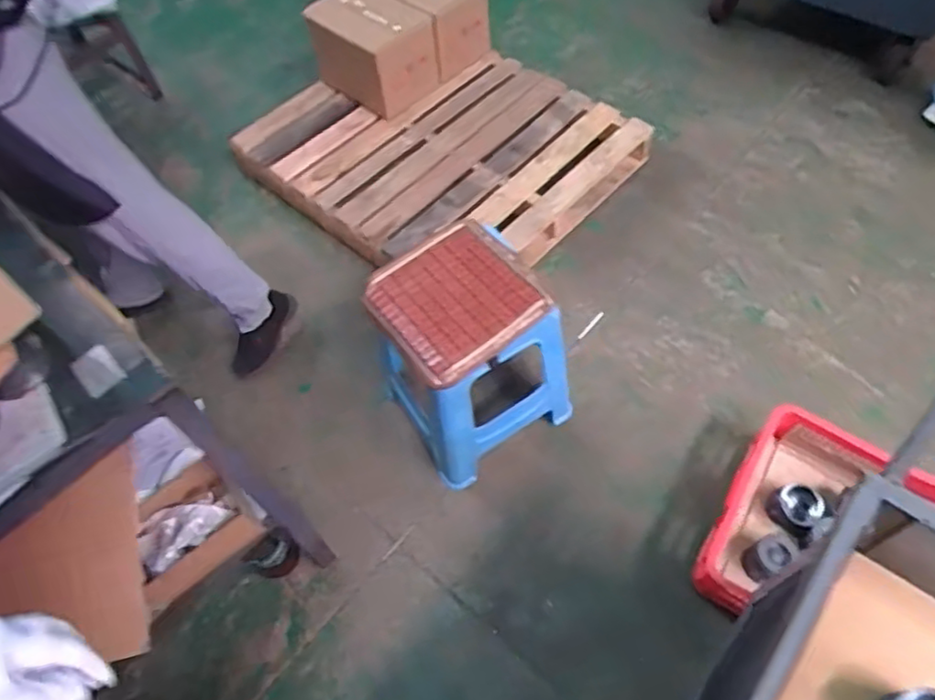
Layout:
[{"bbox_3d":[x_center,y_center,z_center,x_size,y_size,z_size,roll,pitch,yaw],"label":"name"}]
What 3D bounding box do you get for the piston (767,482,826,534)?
[{"bbox_3d":[0.709,0.340,1.384,0.092,0.060,0.095,-2,58,4],"label":"piston"}]

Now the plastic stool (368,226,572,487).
[{"bbox_3d":[0.001,0.008,1.376,0.318,0.431,0.323,-31,61,-14],"label":"plastic stool"}]

